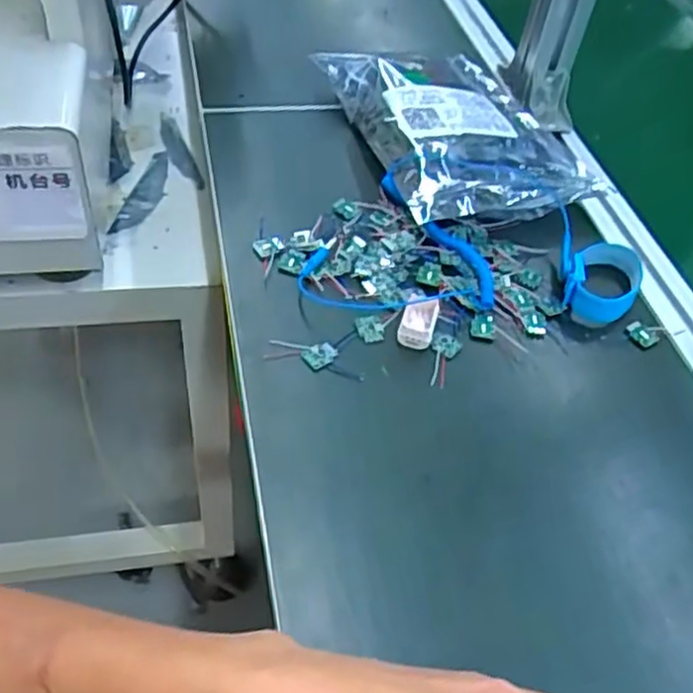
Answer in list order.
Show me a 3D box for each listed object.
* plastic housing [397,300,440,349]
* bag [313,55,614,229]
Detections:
[{"bbox_3d":[0.047,-0.015,0.475,0.022,0.008,0.038,13,49,6],"label":"plastic housing"},{"bbox_3d":[0.096,-0.198,0.617,0.183,0.042,0.254,-12,51,-16],"label":"bag"}]

